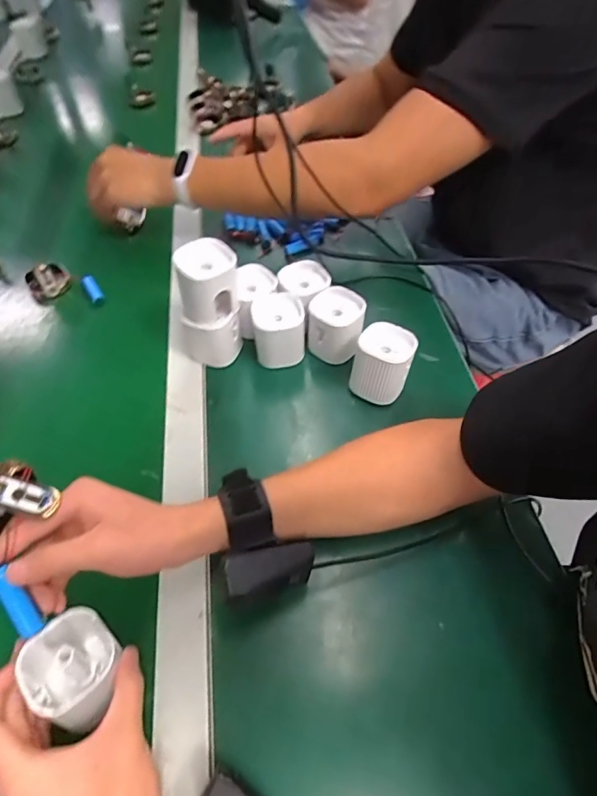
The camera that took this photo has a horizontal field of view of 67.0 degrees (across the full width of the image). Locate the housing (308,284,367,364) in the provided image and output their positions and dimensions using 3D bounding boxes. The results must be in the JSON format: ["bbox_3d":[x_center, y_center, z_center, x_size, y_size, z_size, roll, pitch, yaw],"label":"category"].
[{"bbox_3d":[0.044,-0.080,0.510,0.061,0.067,0.058,10,55,8],"label":"housing"}]

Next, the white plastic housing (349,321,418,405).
[{"bbox_3d":[0.088,-0.033,0.470,0.053,0.070,0.056,19,56,14],"label":"white plastic housing"}]

